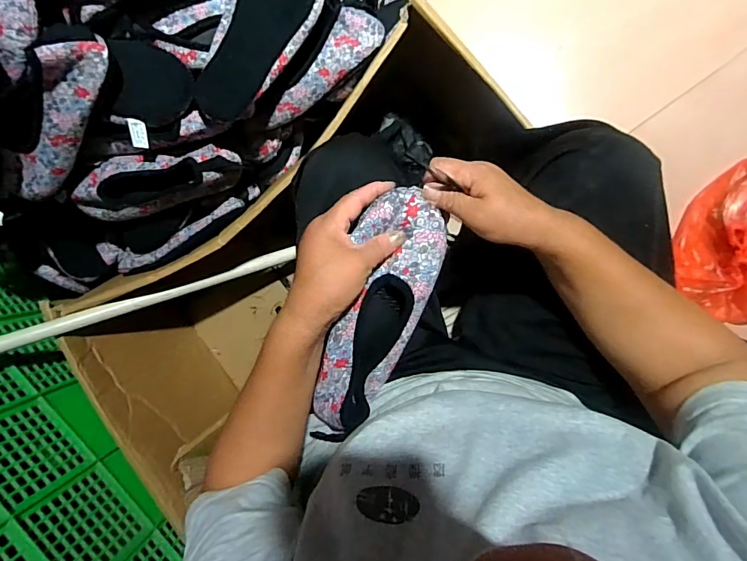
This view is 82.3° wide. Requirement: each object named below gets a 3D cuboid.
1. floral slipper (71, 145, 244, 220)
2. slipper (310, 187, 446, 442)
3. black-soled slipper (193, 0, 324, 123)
[{"bbox_3d":[-0.308,-0.136,0.592,0.246,0.062,0.081,-8,94,8],"label":"floral slipper"},{"bbox_3d":[0.001,0.044,0.427,0.080,0.052,0.268,22,104,5],"label":"slipper"},{"bbox_3d":[-0.144,-0.316,0.551,0.100,0.060,0.256,28,87,-11],"label":"black-soled slipper"}]

